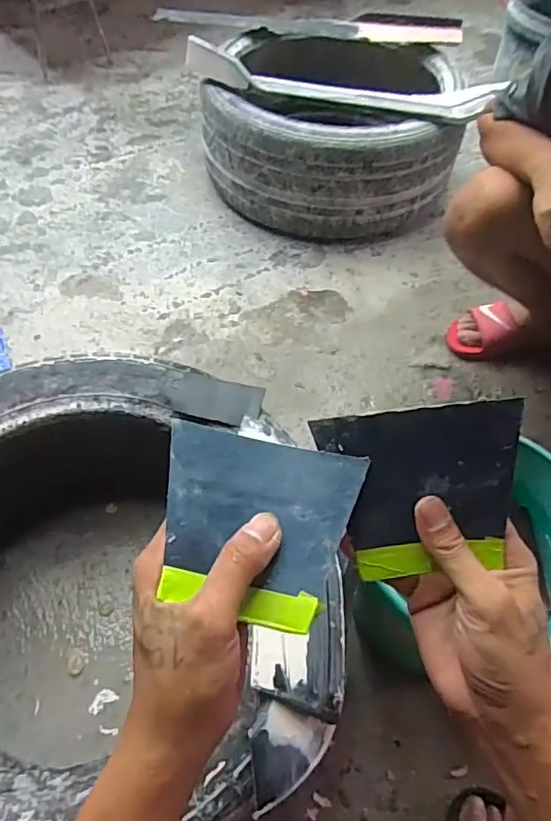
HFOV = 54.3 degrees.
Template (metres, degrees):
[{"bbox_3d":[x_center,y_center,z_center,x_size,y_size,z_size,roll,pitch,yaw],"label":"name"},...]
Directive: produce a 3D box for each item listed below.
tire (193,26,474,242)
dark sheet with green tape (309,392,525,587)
[{"bbox_3d":[0.129,-0.686,1.314,0.568,0.224,0.542,2,54,-2],"label":"tire"},{"bbox_3d":[0.084,0.047,0.309,0.107,0.097,0.007,-7,8,16],"label":"dark sheet with green tape"}]

